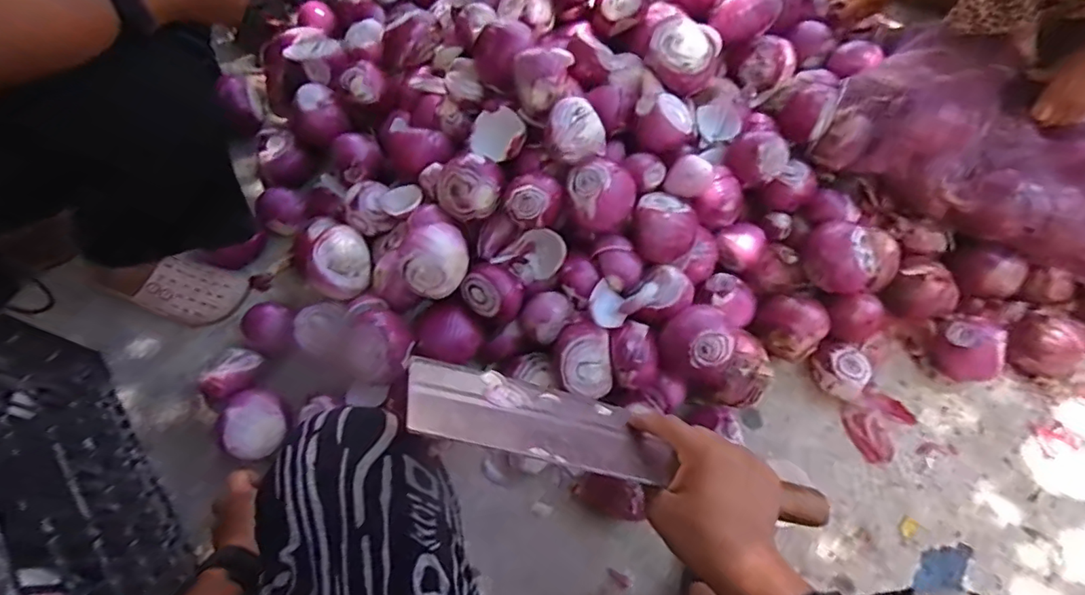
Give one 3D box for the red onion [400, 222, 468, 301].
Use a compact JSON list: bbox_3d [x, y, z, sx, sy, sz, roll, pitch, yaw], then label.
[{"bbox_3d":[-0.134,-0.041,0.672,0.085,0.091,0.069,-18,68,-10],"label":"red onion"}]

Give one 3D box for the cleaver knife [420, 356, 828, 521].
[{"bbox_3d":[0.059,0.106,0.383,0.317,0.027,0.084,19,21,-18],"label":"cleaver knife"}]

